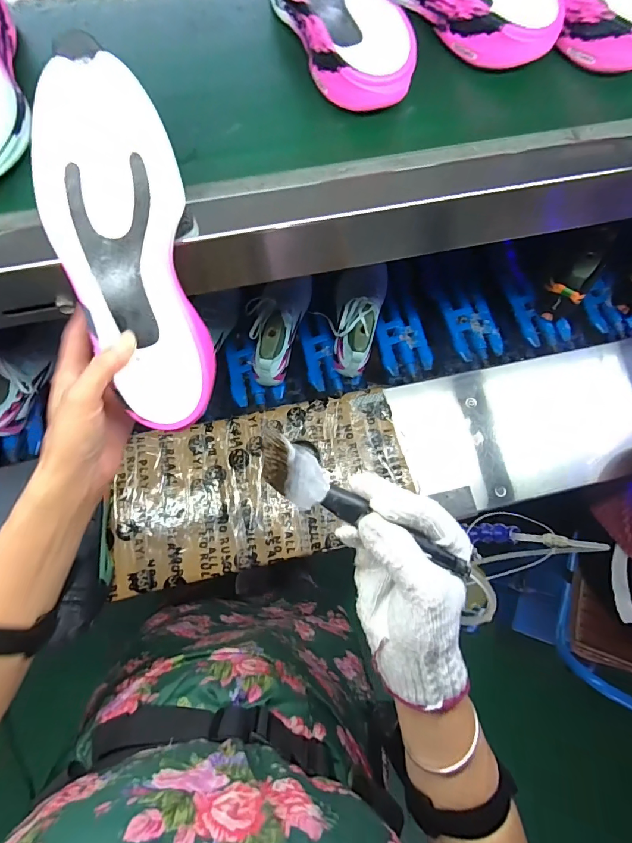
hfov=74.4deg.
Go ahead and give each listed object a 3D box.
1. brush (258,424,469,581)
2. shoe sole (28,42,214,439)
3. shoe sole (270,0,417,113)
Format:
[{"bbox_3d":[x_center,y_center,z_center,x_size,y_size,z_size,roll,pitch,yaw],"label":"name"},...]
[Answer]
[{"bbox_3d":[0.032,0.061,0.272,0.165,0.019,0.031,32,79,-9],"label":"brush"},{"bbox_3d":[-0.141,-0.122,0.313,0.094,0.030,0.254,-12,102,-2],"label":"shoe sole"},{"bbox_3d":[0.025,-0.376,0.383,0.099,0.044,0.212,-19,78,-4],"label":"shoe sole"}]

